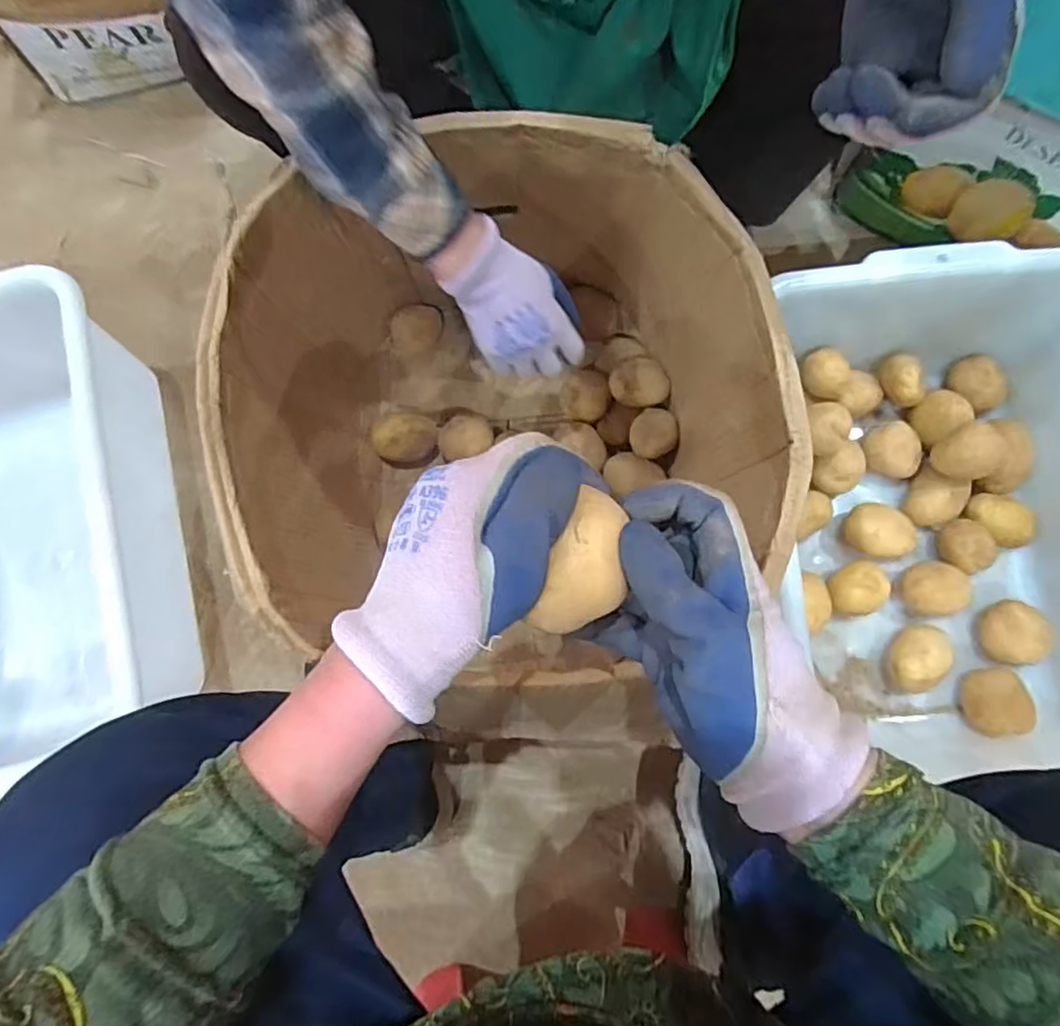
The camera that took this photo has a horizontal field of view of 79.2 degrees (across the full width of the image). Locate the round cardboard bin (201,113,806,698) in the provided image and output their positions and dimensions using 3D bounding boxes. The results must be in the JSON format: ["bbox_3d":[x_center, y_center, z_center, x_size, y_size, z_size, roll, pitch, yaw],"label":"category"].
[{"bbox_3d":[-0.018,-0.084,0.630,0.432,0.331,0.427,0,81,3],"label":"round cardboard bin"}]

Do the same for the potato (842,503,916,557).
[{"bbox_3d":[0.400,0.020,0.731,0.077,0.044,0.065,-11,80,1],"label":"potato"}]

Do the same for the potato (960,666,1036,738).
[{"bbox_3d":[0.505,0.203,0.695,0.055,0.045,0.075,-1,81,3],"label":"potato"}]

